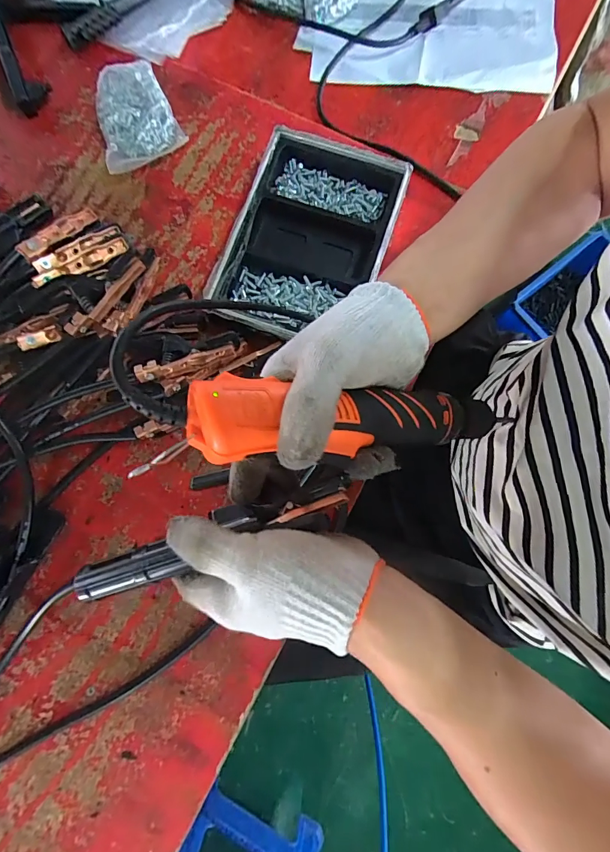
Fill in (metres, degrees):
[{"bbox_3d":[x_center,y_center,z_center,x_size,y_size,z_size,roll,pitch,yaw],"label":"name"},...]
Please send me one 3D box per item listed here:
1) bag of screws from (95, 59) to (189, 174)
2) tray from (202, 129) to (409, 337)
[{"bbox_3d":[-0.203,-0.360,0.462,0.097,0.031,0.117,-28,81,-5],"label":"bag of screws"},{"bbox_3d":[0.002,-0.194,0.427,0.163,0.043,0.230,17,80,3],"label":"tray"}]

